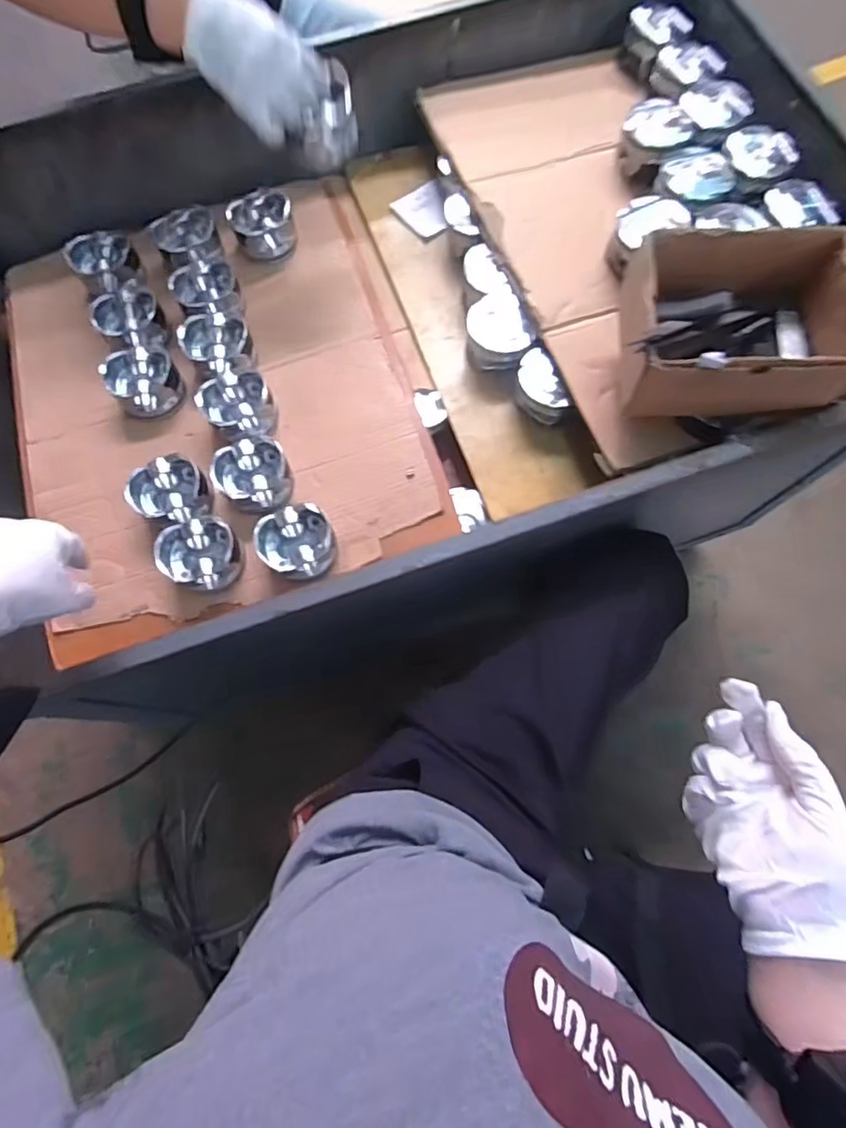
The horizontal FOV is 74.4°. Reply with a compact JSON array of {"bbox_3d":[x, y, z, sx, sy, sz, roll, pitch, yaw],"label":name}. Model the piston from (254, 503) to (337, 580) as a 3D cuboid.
[{"bbox_3d":[-0.144,-0.021,0.658,0.084,0.058,0.079,-1,73,2],"label":"piston"}]

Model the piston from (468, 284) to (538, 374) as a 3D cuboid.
[{"bbox_3d":[0.096,-0.295,0.718,0.074,0.067,0.085,-19,73,-4],"label":"piston"}]

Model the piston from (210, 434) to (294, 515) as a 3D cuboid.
[{"bbox_3d":[-0.202,-0.105,0.684,0.086,0.062,0.082,-1,73,2],"label":"piston"}]

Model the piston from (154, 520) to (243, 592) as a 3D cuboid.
[{"bbox_3d":[-0.257,-0.011,0.655,0.082,0.053,0.079,-1,73,2],"label":"piston"}]

